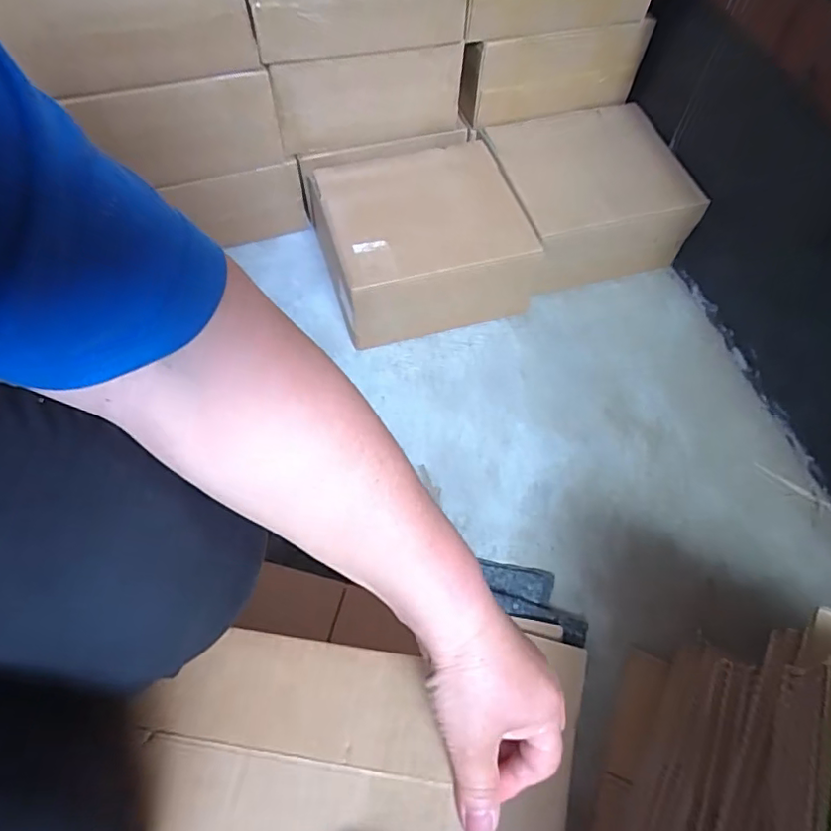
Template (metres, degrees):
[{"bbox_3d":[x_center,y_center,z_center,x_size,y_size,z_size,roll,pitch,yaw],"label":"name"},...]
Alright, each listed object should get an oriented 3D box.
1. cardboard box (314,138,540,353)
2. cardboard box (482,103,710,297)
[{"bbox_3d":[0.007,-0.243,0.804,0.262,0.134,0.225,-12,61,-9],"label":"cardboard box"},{"bbox_3d":[0.250,-0.319,0.838,0.248,0.124,0.239,-13,62,-9],"label":"cardboard box"}]

